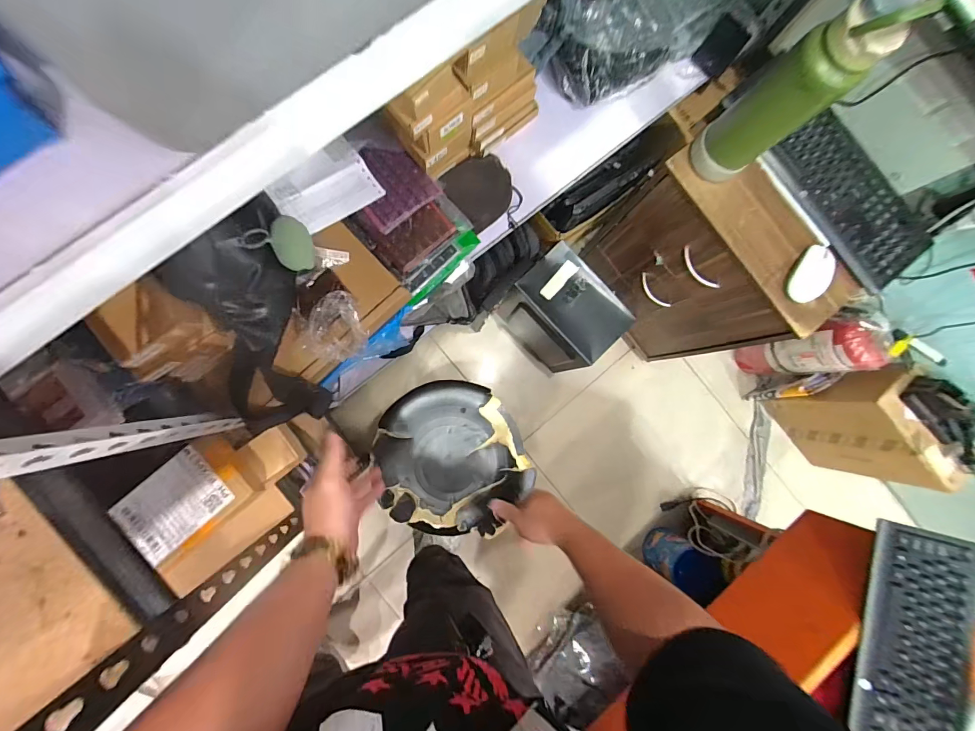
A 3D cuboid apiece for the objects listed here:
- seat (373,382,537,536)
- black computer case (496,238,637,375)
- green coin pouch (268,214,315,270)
[{"bbox_3d":[-0.071,0.190,0.830,0.286,0.040,0.308,0,86,-5],"label":"seat"},{"bbox_3d":[0.189,-0.132,1.146,0.173,0.373,0.267,-43,91,-6],"label":"black computer case"},{"bbox_3d":[-0.249,-0.152,0.527,0.019,0.059,0.067,1,128,26],"label":"green coin pouch"}]

